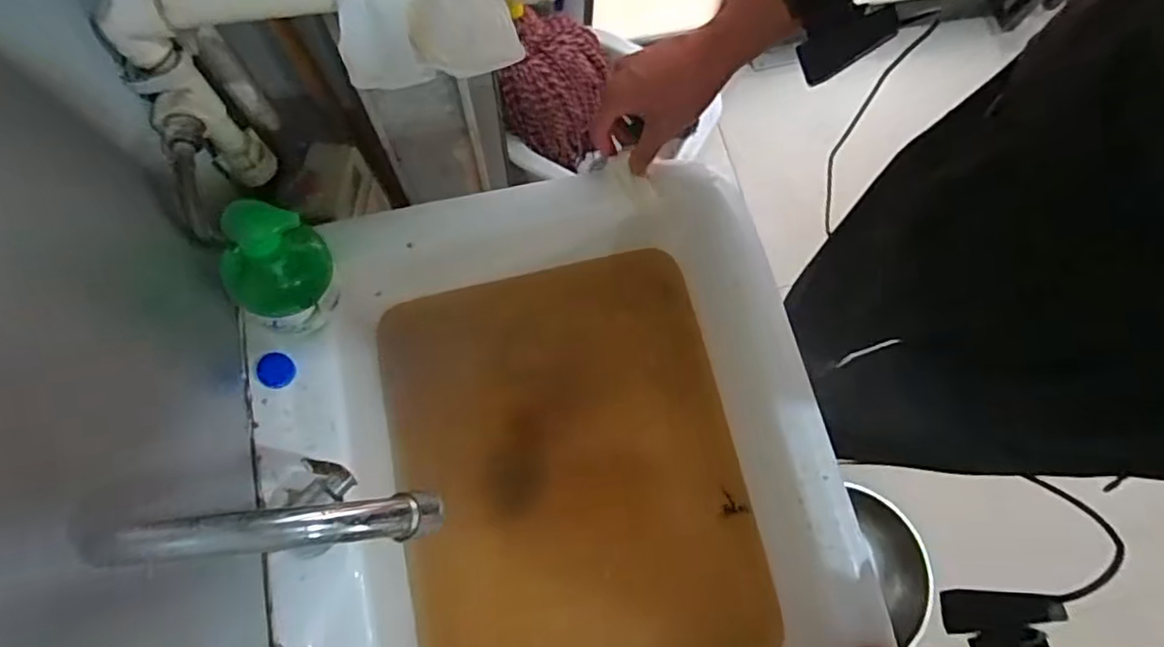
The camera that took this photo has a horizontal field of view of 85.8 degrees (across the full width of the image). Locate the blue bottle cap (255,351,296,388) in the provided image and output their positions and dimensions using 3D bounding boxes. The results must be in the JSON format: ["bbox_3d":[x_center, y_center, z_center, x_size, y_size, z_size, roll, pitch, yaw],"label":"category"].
[{"bbox_3d":[-0.272,0.041,0.557,0.029,0.012,0.030,1,73,-2],"label":"blue bottle cap"}]

